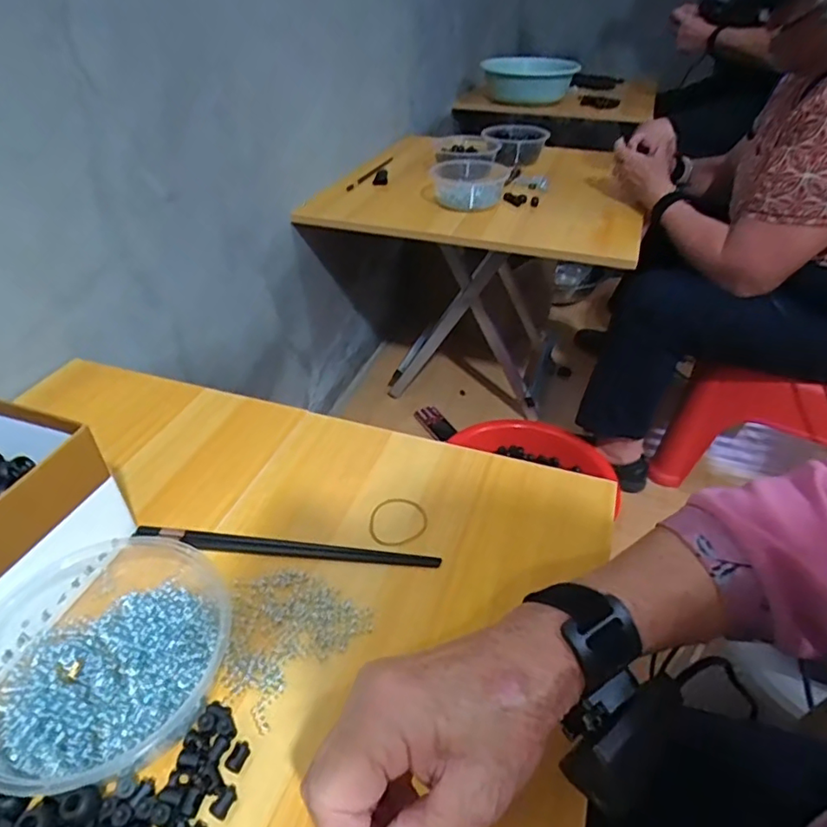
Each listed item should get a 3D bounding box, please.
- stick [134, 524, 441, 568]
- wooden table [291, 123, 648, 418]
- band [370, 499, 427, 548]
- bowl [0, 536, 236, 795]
[{"bbox_3d":[-0.098,0.102,0.433,0.233,0.006,0.014,4,39,5],"label":"stick"},{"bbox_3d":[0.138,-0.264,1.251,0.606,0.534,0.460,13,41,16],"label":"wooden table"},{"bbox_3d":[-0.013,0.087,0.453,0.049,0.004,0.045,0,39,0],"label":"band"},{"bbox_3d":[-0.188,0.140,0.348,0.150,0.047,0.162,0,39,0],"label":"bowl"}]

